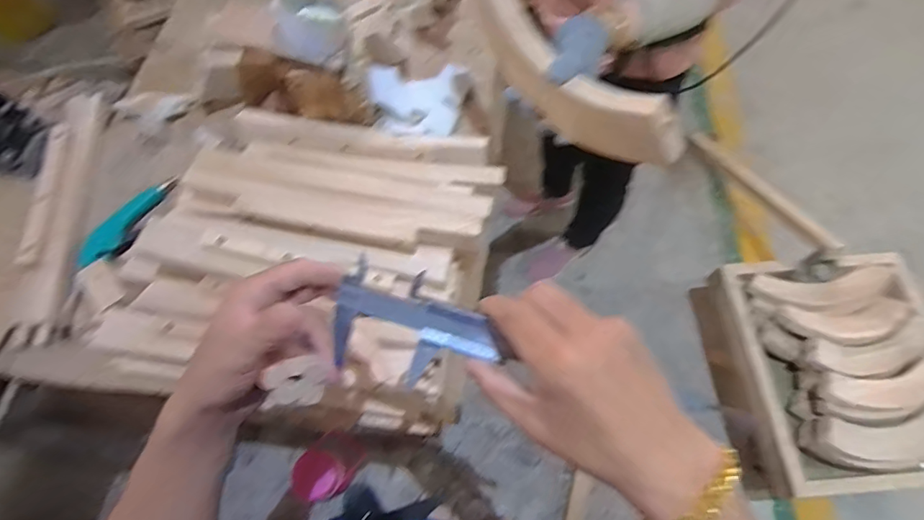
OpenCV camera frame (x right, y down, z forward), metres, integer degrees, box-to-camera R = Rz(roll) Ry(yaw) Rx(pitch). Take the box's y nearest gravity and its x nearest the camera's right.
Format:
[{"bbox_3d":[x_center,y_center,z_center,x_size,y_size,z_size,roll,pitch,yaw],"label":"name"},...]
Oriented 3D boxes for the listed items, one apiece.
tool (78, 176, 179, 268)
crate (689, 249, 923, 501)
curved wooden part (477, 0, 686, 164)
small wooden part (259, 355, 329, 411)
[{"bbox_3d":[-0.480,-0.056,0.716,0.040,0.033,0.169,28,69,13],"label":"tool"},{"bbox_3d":[0.897,0.283,1.228,0.427,0.331,0.538,-5,66,-2],"label":"crate"},{"bbox_3d":[0.106,-0.206,0.539,0.051,0.092,0.312,-36,70,-14],"label":"curved wooden part"},{"bbox_3d":[-0.110,0.080,0.320,0.038,0.036,0.007,-3,22,-16],"label":"small wooden part"}]

